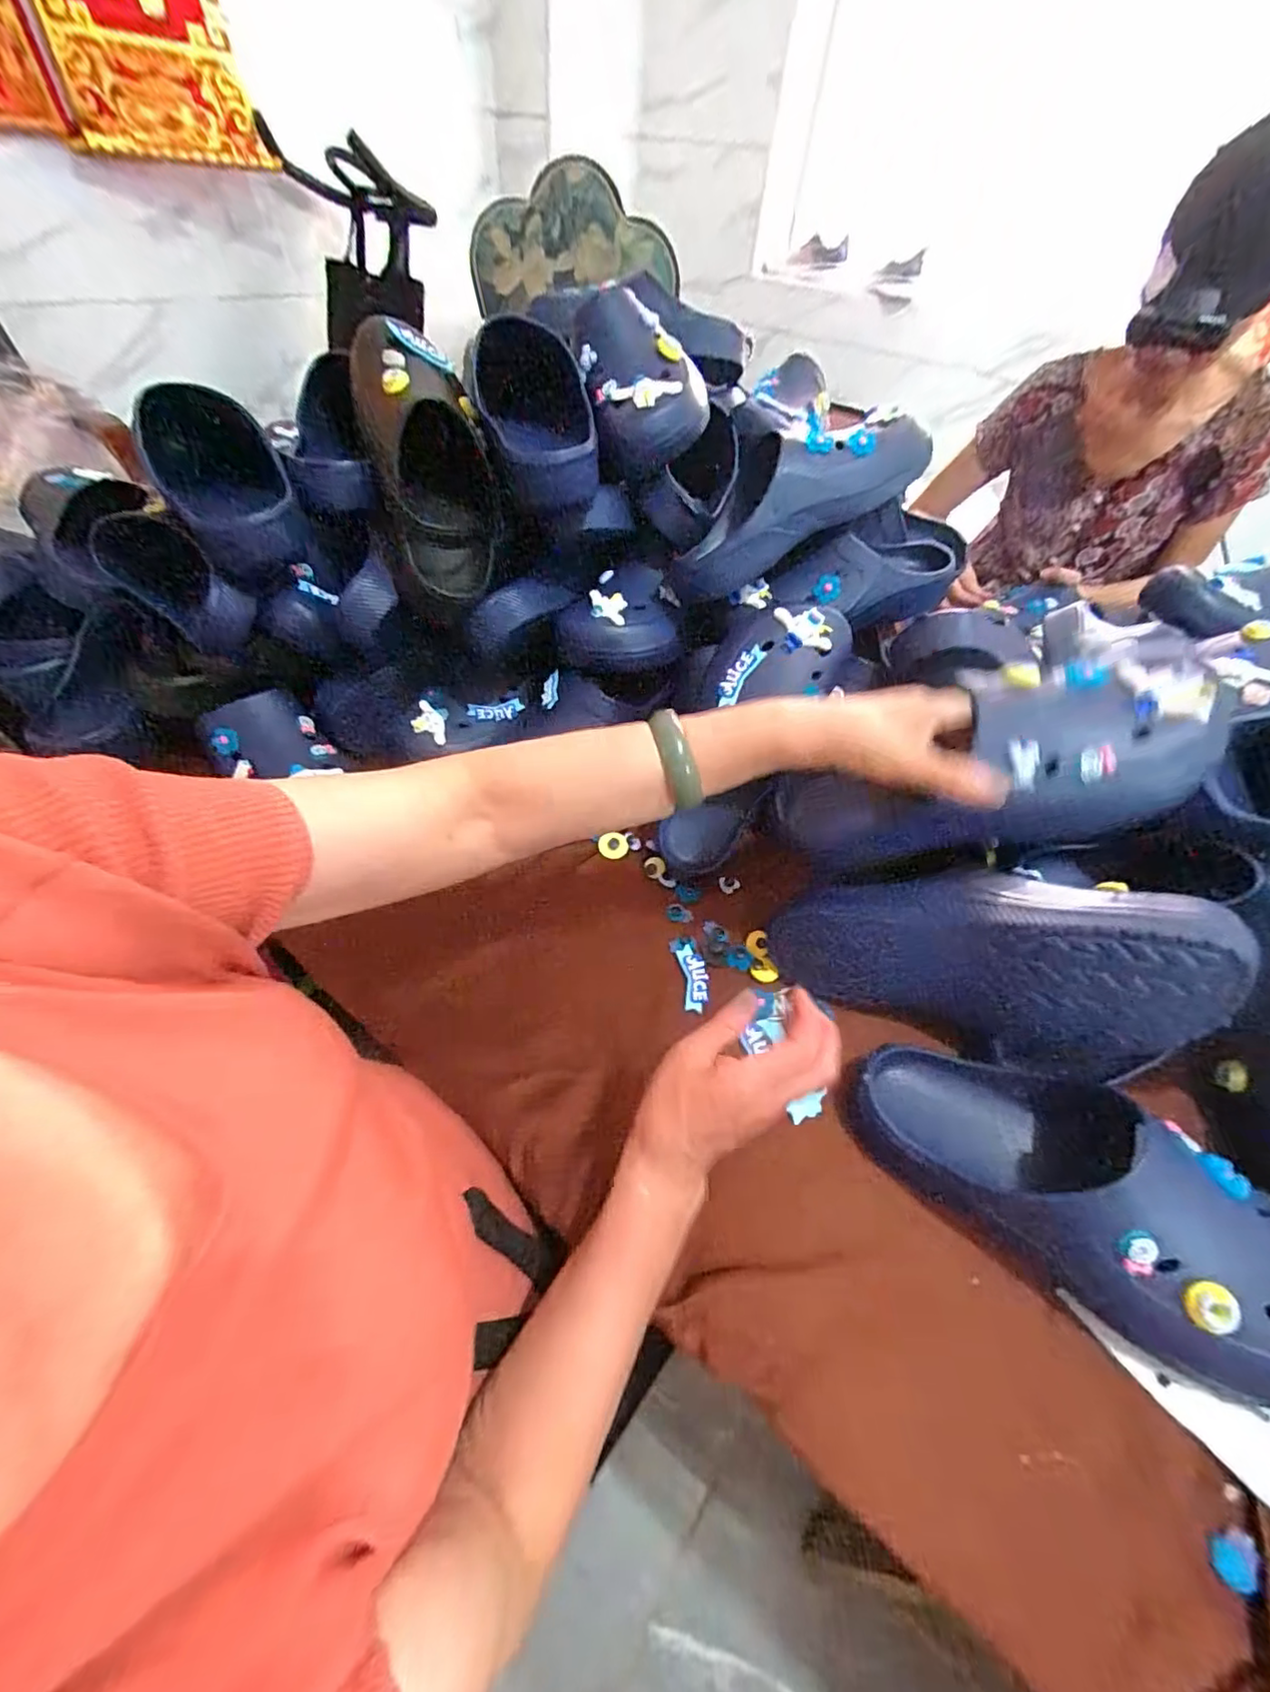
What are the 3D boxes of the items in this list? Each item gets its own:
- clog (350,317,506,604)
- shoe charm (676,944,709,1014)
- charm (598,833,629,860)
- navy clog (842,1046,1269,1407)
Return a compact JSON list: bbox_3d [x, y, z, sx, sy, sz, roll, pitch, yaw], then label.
[{"bbox_3d":[-0.188,-0.362,0.554,0.112,0.247,0.095,-20,12,-22],"label":"clog"},{"bbox_3d":[0.052,0.115,0.517,0.023,0.005,0.063,-1,48,-7],"label":"shoe charm"},{"bbox_3d":[-0.022,0.001,0.612,0.030,0.006,0.026,-6,90,-8],"label":"charm"},{"bbox_3d":[0.288,0.216,0.384,0.288,0.100,0.111,31,52,21],"label":"navy clog"}]

